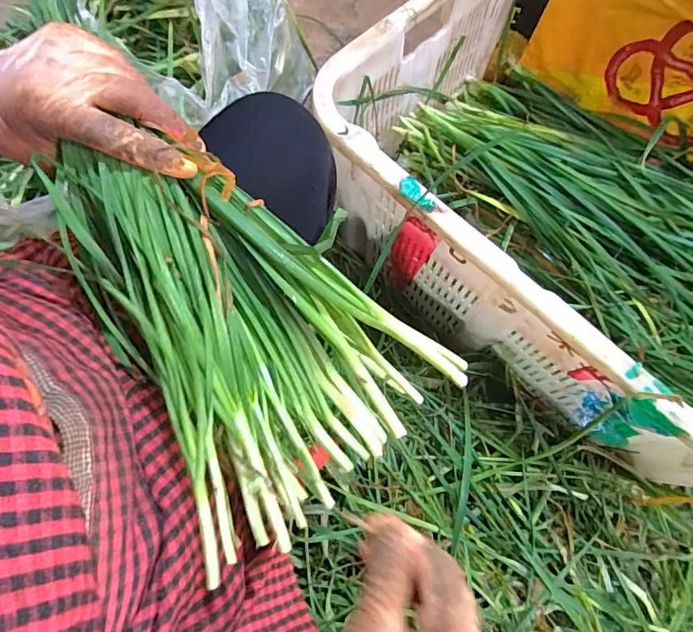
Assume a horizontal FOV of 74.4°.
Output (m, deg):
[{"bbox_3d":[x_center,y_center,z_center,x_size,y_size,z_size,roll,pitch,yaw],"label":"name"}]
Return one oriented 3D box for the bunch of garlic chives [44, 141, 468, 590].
[{"bbox_3d":[-0.075,0.006,0.309,0.165,0.109,0.244,-40,76,-13],"label":"bunch of garlic chives"}]

